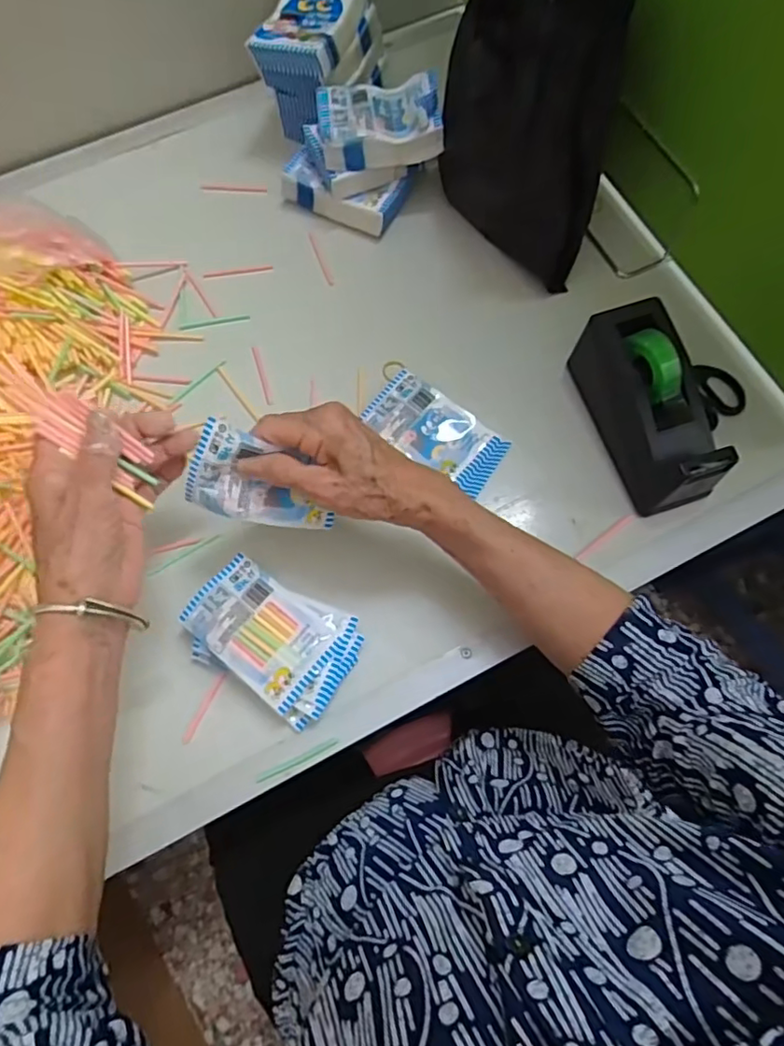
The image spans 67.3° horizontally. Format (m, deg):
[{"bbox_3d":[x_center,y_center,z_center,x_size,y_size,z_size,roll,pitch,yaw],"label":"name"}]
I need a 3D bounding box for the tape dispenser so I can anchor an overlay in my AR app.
[{"bbox_3d":[0.199,-0.091,0.446,0.056,0.076,0.149,-17,73,-6],"label":"tape dispenser"}]

